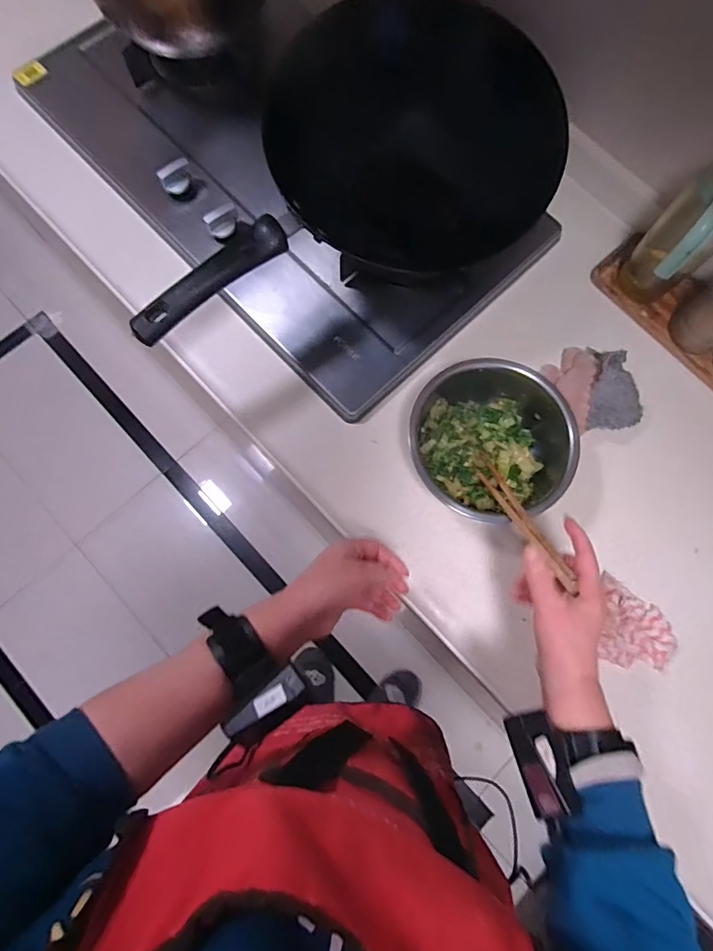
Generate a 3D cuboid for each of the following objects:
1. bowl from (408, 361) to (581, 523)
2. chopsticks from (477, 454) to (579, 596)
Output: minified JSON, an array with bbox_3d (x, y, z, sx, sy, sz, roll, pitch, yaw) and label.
[{"bbox_3d":[0.155,-0.045,0.578,0.178,0.083,0.164,0,76,-2],"label":"bowl"},{"bbox_3d":[0.166,0.041,0.505,0.020,0.018,0.190,-13,35,-5],"label":"chopsticks"}]

